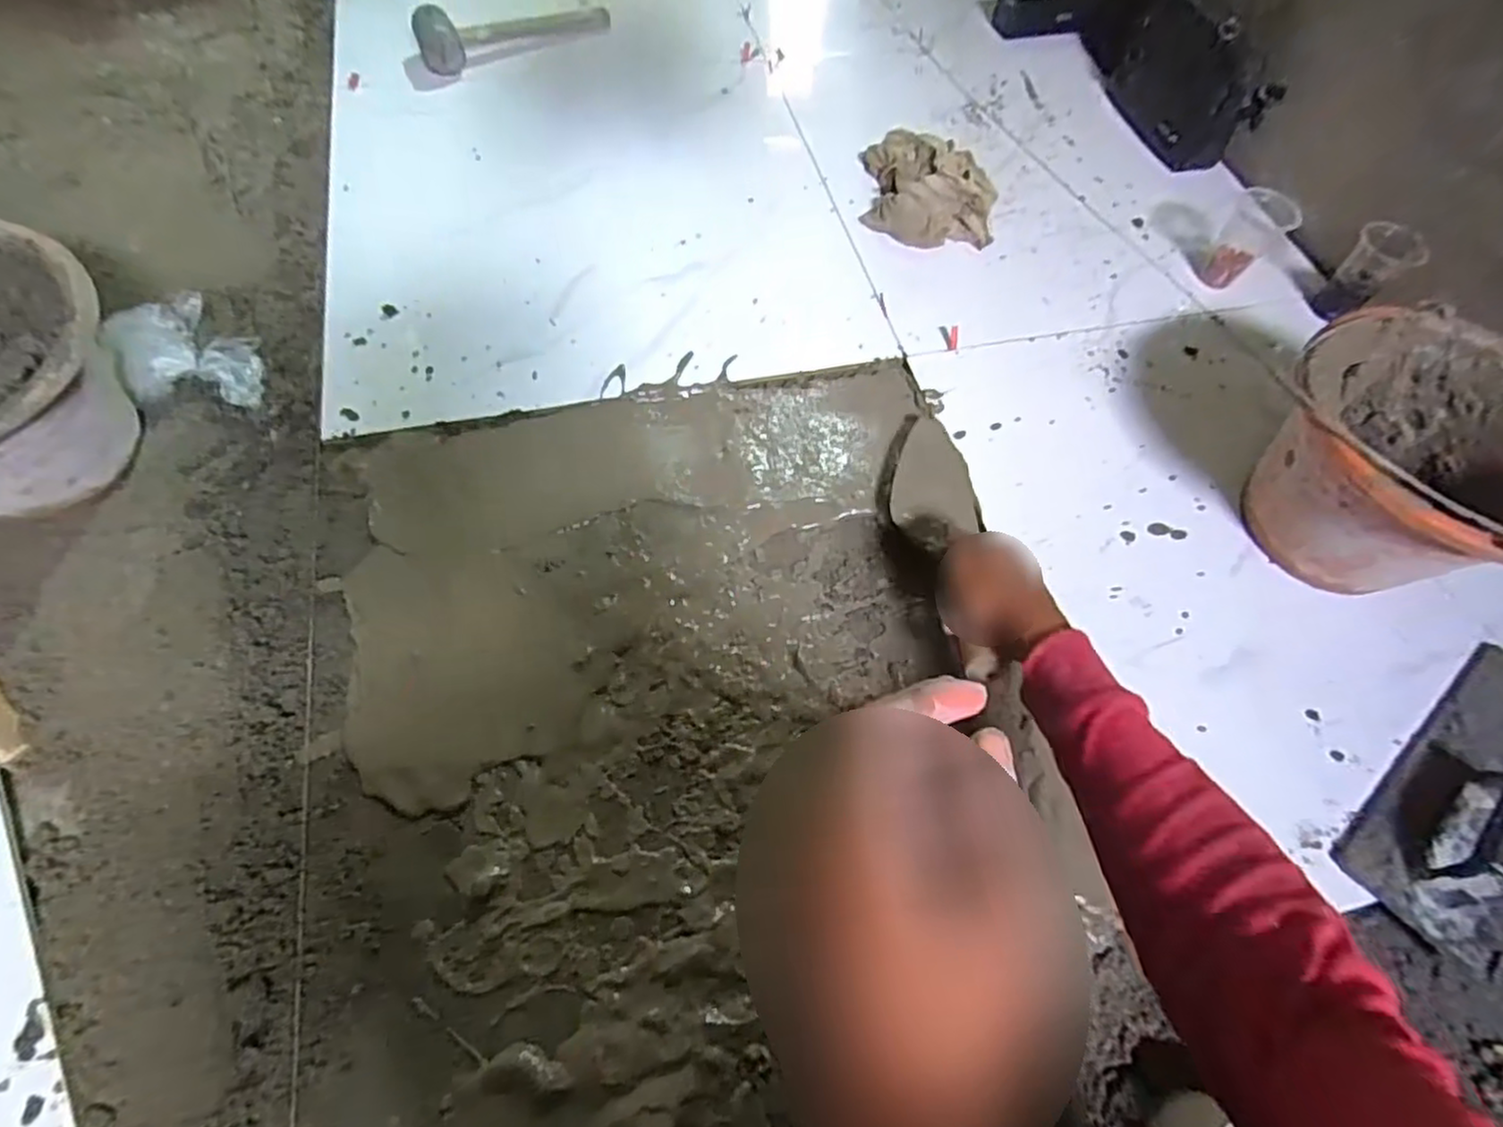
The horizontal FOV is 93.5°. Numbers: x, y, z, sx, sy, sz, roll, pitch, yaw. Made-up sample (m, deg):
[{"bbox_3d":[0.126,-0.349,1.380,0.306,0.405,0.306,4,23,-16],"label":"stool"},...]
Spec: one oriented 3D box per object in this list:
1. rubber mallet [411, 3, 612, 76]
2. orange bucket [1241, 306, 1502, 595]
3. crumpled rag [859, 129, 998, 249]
[{"bbox_3d":[-0.329,-0.765,1.002,0.282,0.061,0.079,-30,68,-18],"label":"rubber mallet"},{"bbox_3d":[0.566,-0.081,0.629,0.250,0.174,0.228,2,62,-3],"label":"orange bucket"},{"bbox_3d":[0.227,-0.495,0.906,0.165,0.044,0.232,6,62,-1],"label":"crumpled rag"}]

